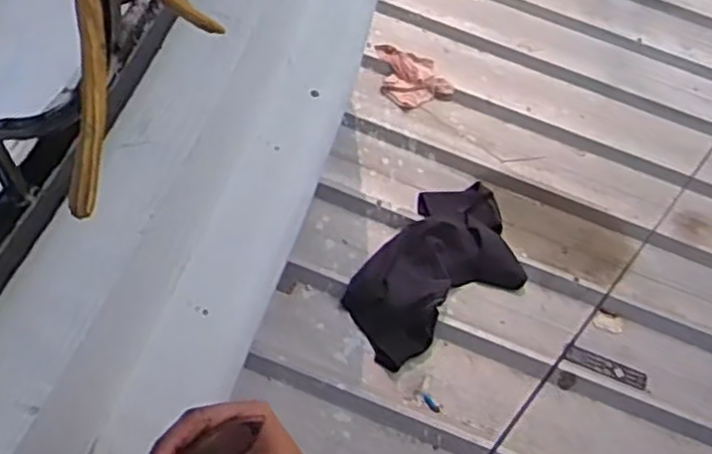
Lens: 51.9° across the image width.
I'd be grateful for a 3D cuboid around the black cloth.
[{"bbox_3d":[0.205,0.088,1.912,0.554,0.074,0.353,-30,62,-21],"label":"black cloth"}]

